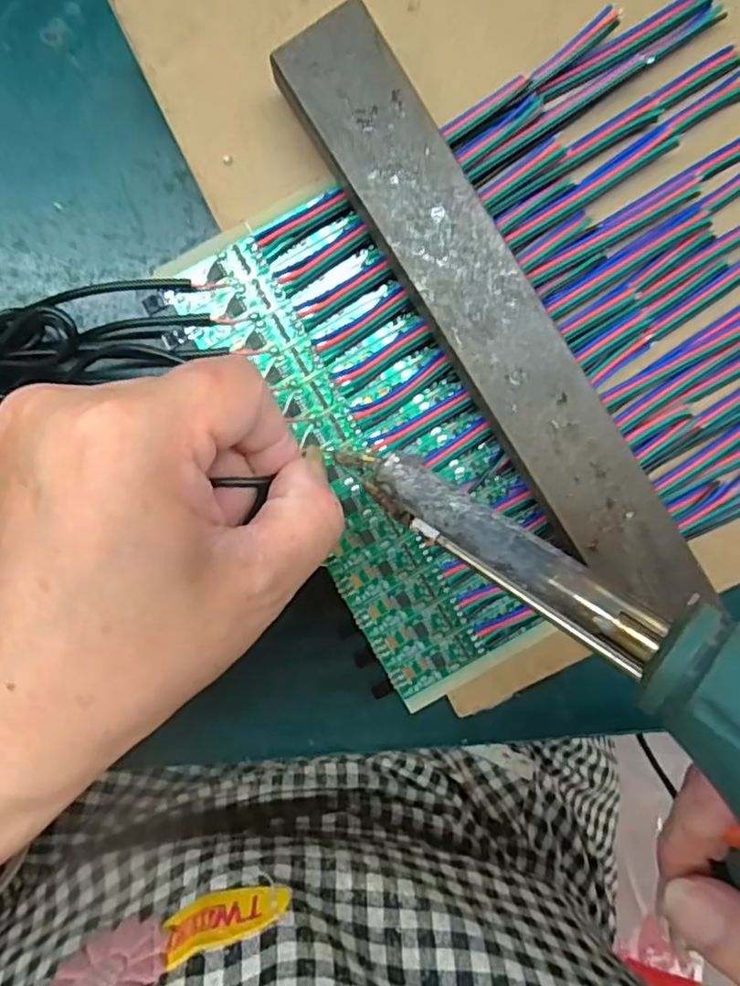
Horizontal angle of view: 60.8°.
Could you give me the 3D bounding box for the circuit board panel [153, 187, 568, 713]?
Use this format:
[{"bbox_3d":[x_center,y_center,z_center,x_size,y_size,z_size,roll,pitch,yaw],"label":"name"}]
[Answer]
[{"bbox_3d":[0.004,-0.016,0.204,0.070,0.005,0.156,-30,97,0],"label":"circuit board panel"}]

